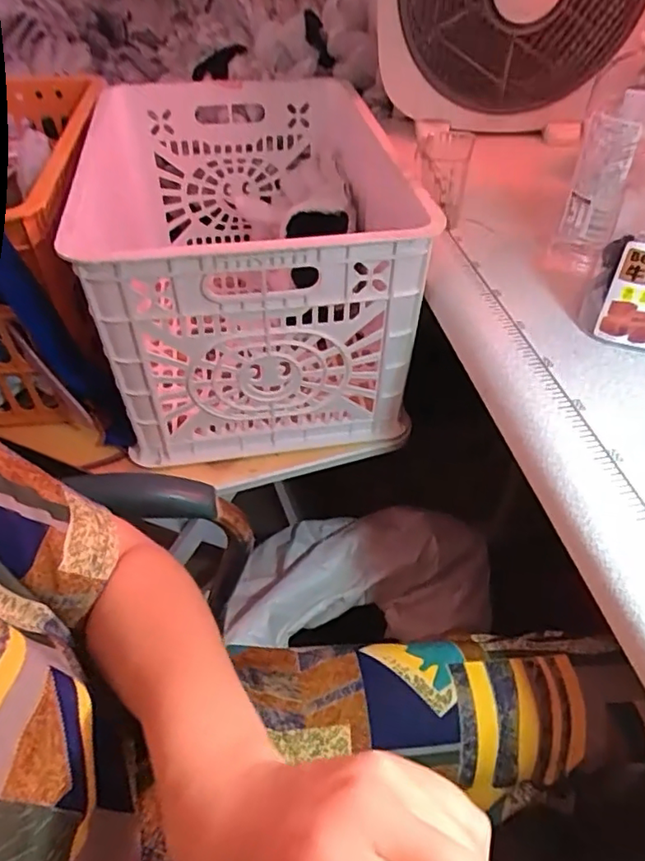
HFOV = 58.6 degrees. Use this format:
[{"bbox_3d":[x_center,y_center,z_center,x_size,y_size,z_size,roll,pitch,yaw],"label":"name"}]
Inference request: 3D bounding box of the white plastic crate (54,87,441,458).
[{"bbox_3d":[-0.090,-0.225,0.744,0.338,0.267,0.458,-8,46,-6],"label":"white plastic crate"}]

